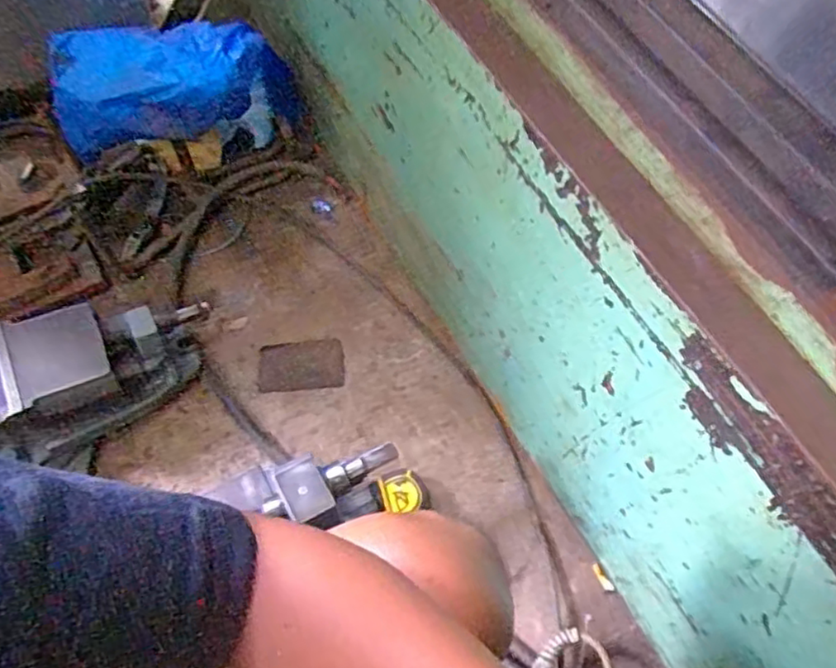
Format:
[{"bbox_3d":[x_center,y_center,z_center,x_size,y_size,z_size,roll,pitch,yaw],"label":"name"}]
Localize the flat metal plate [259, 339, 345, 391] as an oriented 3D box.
[{"bbox_3d":[-0.165,0.044,0.925,0.117,0.004,0.071,-5,66,-4],"label":"flat metal plate"}]

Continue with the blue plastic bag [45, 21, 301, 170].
[{"bbox_3d":[-0.346,-0.344,0.915,0.330,0.216,0.093,-3,66,-3],"label":"blue plastic bag"}]

